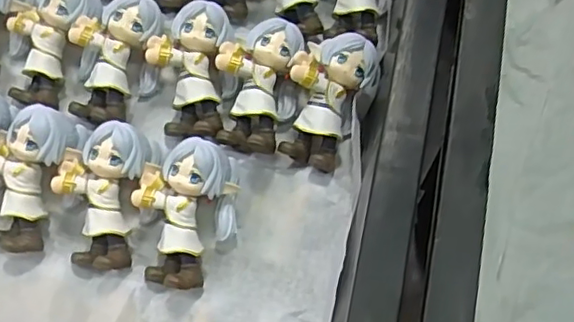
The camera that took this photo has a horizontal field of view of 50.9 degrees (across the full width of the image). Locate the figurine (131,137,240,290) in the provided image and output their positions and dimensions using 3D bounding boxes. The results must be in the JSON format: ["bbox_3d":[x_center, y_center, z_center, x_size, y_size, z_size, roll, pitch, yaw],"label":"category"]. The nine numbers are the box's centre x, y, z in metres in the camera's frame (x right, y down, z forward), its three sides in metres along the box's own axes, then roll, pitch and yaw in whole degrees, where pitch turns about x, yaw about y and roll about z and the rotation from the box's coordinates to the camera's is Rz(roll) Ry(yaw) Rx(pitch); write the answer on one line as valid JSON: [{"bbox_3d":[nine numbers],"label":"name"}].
[{"bbox_3d":[-0.043,0.023,0.256,0.041,0.026,0.059,1,71,0],"label":"figurine"}]

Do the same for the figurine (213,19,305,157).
[{"bbox_3d":[-0.013,-0.033,0.276,0.035,0.026,0.058,8,72,3],"label":"figurine"}]

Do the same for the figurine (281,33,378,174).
[{"bbox_3d":[0.017,-0.028,0.272,0.035,0.028,0.057,28,74,9],"label":"figurine"}]

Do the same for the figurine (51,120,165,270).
[{"bbox_3d":[-0.081,0.014,0.260,0.039,0.023,0.059,11,72,4],"label":"figurine"}]

